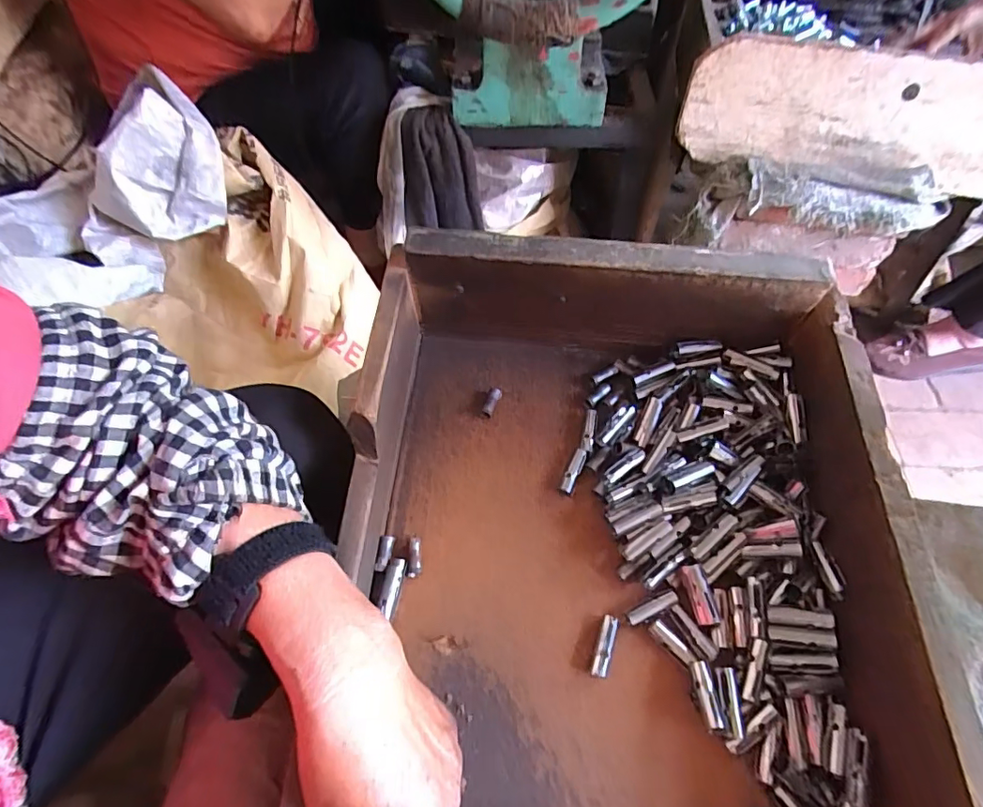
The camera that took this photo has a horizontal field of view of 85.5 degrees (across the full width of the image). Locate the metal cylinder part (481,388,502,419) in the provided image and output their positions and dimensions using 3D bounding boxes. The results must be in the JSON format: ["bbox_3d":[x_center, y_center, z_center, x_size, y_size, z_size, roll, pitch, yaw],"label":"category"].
[{"bbox_3d":[0.000,-0.001,0.429,0.011,0.008,0.029,15,57,9],"label":"metal cylinder part"}]

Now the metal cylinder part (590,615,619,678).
[{"bbox_3d":[0.074,0.156,0.343,0.010,0.011,0.036,17,58,10],"label":"metal cylinder part"}]

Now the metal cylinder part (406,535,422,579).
[{"bbox_3d":[-0.054,0.107,0.374,0.010,0.011,0.028,-1,56,-1],"label":"metal cylinder part"}]

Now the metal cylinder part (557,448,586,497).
[{"bbox_3d":[0.061,0.051,0.400,0.010,0.010,0.036,23,59,14],"label":"metal cylinder part"}]

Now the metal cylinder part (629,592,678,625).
[{"bbox_3d":[0.107,0.136,0.354,0.035,0.009,0.009,-20,59,-14],"label":"metal cylinder part"}]

